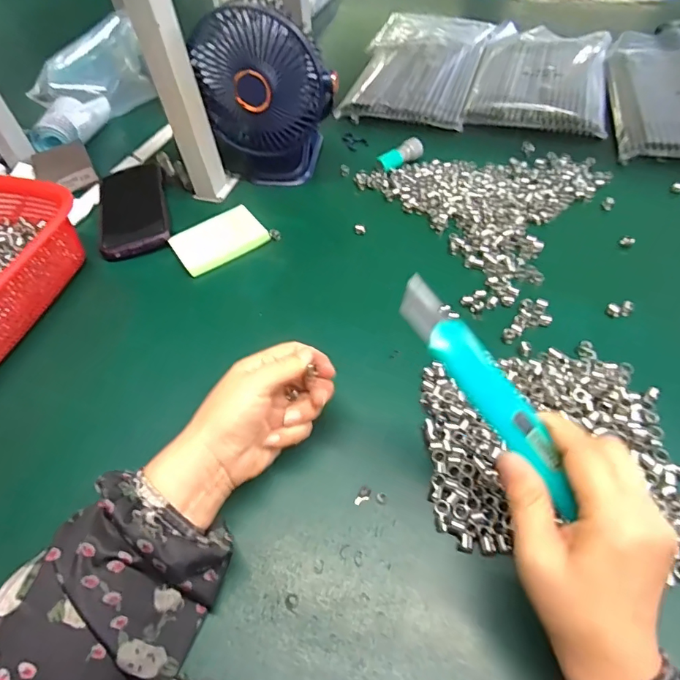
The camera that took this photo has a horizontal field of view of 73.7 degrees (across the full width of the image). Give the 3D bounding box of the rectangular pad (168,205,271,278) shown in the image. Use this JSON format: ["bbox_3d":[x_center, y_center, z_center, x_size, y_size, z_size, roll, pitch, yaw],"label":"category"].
[{"bbox_3d":[-0.134,-0.111,0.503,0.095,0.014,0.063,-30,55,-17],"label":"rectangular pad"}]

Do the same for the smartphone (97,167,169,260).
[{"bbox_3d":[-0.248,-0.160,0.544,0.080,0.015,0.162,-16,52,-7],"label":"smartphone"}]

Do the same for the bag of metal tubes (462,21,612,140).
[{"bbox_3d":[0.306,-0.407,0.688,0.182,0.017,0.303,13,54,15],"label":"bag of metal tubes"}]

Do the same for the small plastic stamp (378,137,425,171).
[{"bbox_3d":[0.077,-0.233,0.571,0.061,0.018,0.022,-30,55,-18],"label":"small plastic stamp"}]

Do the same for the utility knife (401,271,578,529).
[{"bbox_3d":[0.079,0.025,0.240,0.029,0.009,0.135,-35,85,-21],"label":"utility knife"}]

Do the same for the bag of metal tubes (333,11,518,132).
[{"bbox_3d":[0.131,-0.445,0.724,0.202,0.036,0.335,17,55,18],"label":"bag of metal tubes"}]

